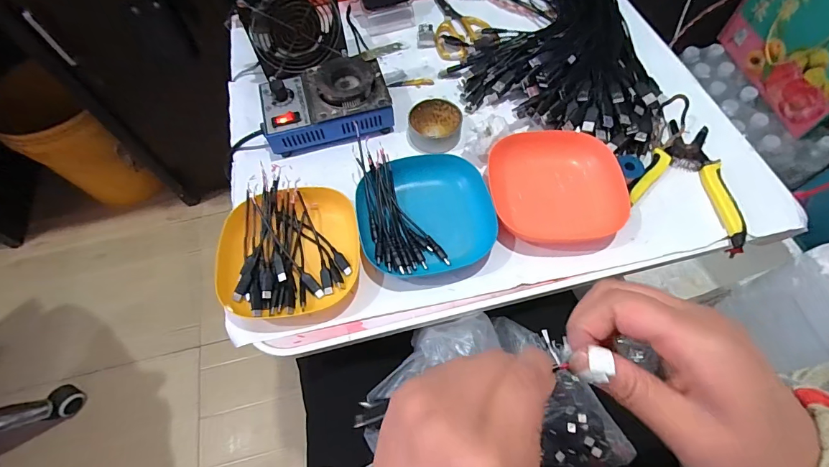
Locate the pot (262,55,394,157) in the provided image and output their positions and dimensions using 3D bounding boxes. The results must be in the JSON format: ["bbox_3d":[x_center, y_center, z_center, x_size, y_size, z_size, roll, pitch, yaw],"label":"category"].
[{"bbox_3d":[-0.109,-0.160,0.497,0.151,0.062,0.097,-14,63,-5],"label":"pot"}]

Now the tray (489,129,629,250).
[{"bbox_3d":[0.150,-0.050,0.435,0.132,0.026,0.138,0,63,2],"label":"tray"}]

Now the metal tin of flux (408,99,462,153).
[{"bbox_3d":[0.025,-0.132,0.497,0.062,0.026,0.065,-1,63,2],"label":"metal tin of flux"}]

